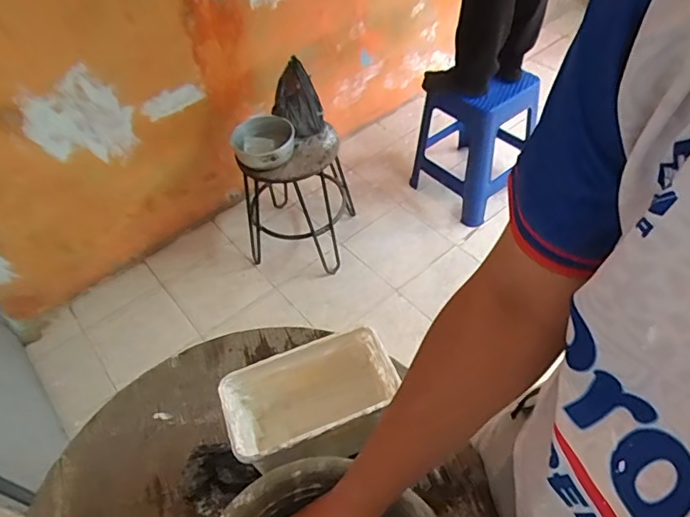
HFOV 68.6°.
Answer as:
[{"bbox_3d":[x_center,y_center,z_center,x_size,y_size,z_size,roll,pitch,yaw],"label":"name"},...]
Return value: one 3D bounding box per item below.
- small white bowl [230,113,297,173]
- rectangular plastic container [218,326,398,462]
[{"bbox_3d":[-0.234,-0.353,1.518,0.176,0.084,0.189,-3,50,4],"label":"small white bowl"},{"bbox_3d":[-0.035,0.195,0.632,0.194,0.151,0.106,-19,51,-10],"label":"rectangular plastic container"}]

